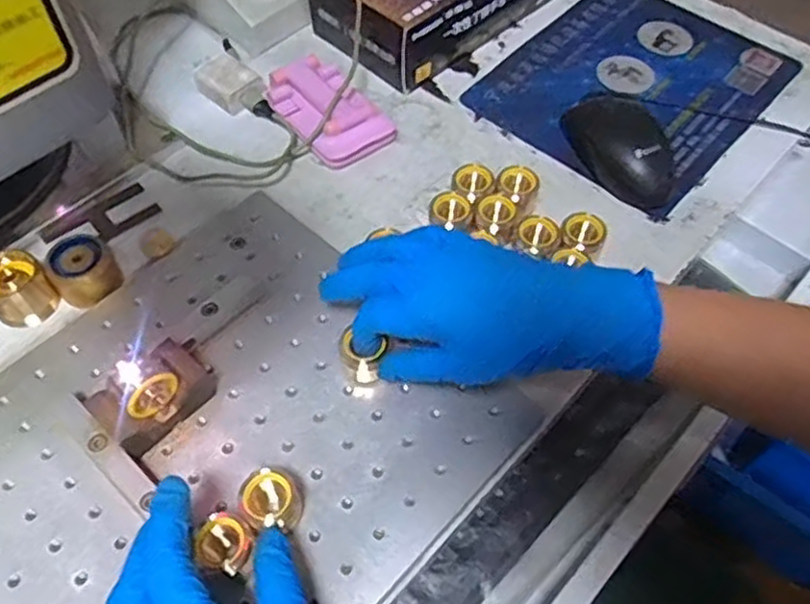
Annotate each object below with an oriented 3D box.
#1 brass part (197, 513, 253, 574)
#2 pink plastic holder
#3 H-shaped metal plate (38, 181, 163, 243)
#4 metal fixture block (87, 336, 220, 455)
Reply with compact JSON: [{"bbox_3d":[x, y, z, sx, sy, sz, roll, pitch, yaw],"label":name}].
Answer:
[{"bbox_3d":[-0.093,0.124,0.365,0.026,0.015,0.026,-1,93,-12],"label":"brass part"},{"bbox_3d":[-0.063,-0.160,0.580,0.066,0.026,0.115,-33,62,-19],"label":"pink plastic holder"},{"bbox_3d":[-0.224,-0.060,0.519,0.079,0.005,0.039,-35,63,-20],"label":"H-shaped metal plate"},{"bbox_3d":[-0.146,0.052,0.410,0.066,0.044,0.043,-39,64,-22],"label":"metal fixture block"}]

